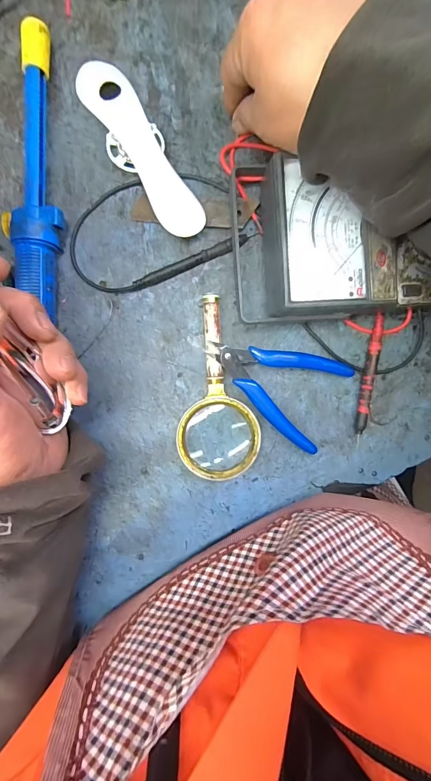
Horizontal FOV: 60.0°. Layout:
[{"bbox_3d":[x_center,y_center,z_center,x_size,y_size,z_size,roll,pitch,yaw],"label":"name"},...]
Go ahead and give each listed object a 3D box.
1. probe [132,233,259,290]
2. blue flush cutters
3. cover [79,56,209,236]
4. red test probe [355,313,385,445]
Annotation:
[{"bbox_3d":[-0.017,-0.106,0.306,0.107,0.011,0.009,-25,94,-4],"label":"probe"},{"bbox_3d":[0.051,-0.010,0.311,0.114,0.016,0.077,31,89,-5],"label":"blue flush cutters"},{"bbox_3d":[-0.060,-0.194,0.297,0.035,0.021,0.157,-31,94,-3],"label":"cover"},{"bbox_3d":[0.133,-0.011,0.320,0.013,0.012,0.113,10,91,-5],"label":"red test probe"}]

